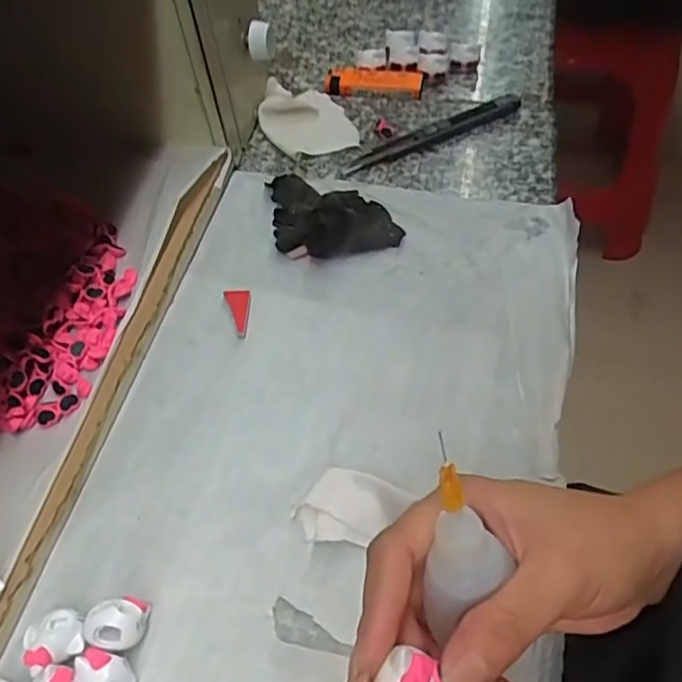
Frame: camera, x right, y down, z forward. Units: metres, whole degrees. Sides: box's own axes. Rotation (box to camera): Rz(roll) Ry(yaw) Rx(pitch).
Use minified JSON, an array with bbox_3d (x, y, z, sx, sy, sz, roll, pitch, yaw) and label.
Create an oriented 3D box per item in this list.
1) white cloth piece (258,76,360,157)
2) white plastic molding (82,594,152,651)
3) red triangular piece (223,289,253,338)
[{"bbox_3d":[-0.027,-0.175,0.495,0.064,0.019,0.083,-20,56,-11],"label":"white cloth piece"},{"bbox_3d":[-0.099,0.124,0.283,0.025,0.018,0.022,-7,54,-2],"label":"white plastic molding"},{"bbox_3d":[-0.060,-0.018,0.392,0.016,0.004,0.038,-15,55,-8],"label":"red triangular piece"}]

